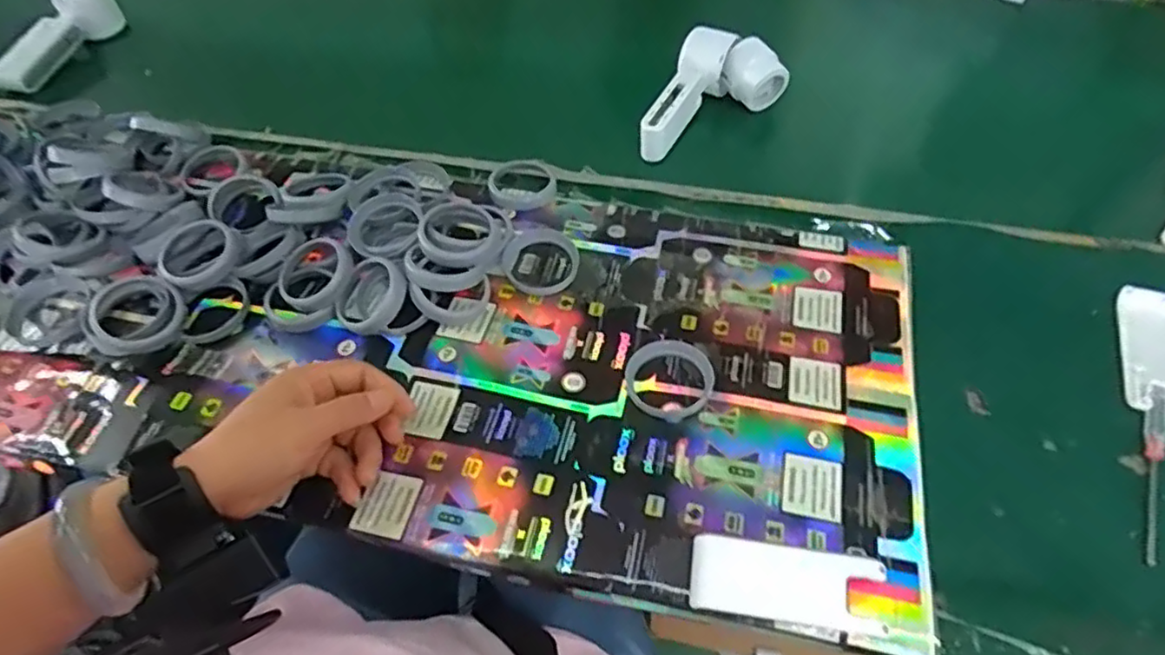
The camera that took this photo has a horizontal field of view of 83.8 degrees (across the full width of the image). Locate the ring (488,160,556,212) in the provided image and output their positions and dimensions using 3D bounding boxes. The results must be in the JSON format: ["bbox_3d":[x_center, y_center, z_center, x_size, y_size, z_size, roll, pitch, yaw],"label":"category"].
[{"bbox_3d":[-0.054,-0.126,0.564,0.056,0.008,0.056,-1,53,1],"label":"ring"}]

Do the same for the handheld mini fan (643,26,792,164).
[{"bbox_3d":[0.124,-0.215,0.604,0.102,0.051,0.144,20,57,16],"label":"handheld mini fan"}]

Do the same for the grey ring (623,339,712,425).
[{"bbox_3d":[0.060,0.034,0.446,0.059,0.007,0.062,-1,53,1],"label":"grey ring"}]

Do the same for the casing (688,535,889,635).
[{"bbox_3d":[0.111,0.142,0.358,0.099,0.016,0.039,7,54,7],"label":"casing"}]

